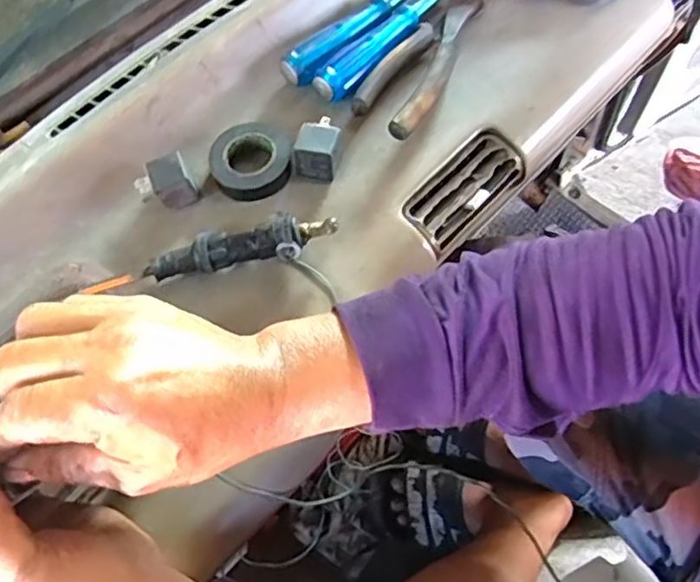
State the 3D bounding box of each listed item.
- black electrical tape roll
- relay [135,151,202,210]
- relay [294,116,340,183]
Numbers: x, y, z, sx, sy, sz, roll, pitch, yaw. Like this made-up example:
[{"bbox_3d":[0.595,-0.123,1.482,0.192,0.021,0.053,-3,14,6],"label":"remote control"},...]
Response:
[{"bbox_3d":[-0.072,-0.095,0.477,0.057,0.017,0.055,-1,65,2],"label":"black electrical tape roll"},{"bbox_3d":[-0.131,-0.077,0.467,0.038,0.027,0.033,-27,66,-10],"label":"relay"},{"bbox_3d":[-0.023,-0.104,0.475,0.028,0.029,0.040,8,65,6],"label":"relay"}]

